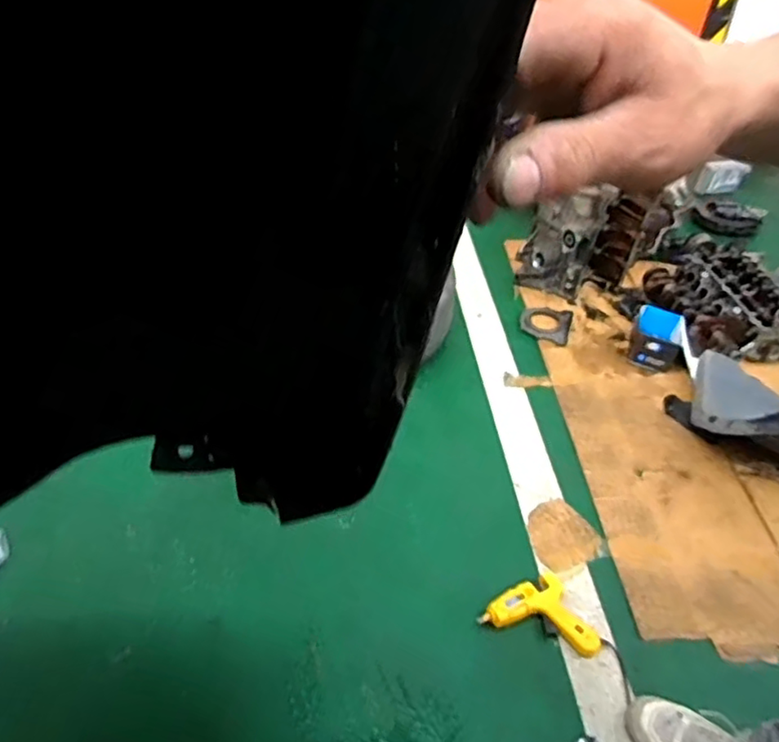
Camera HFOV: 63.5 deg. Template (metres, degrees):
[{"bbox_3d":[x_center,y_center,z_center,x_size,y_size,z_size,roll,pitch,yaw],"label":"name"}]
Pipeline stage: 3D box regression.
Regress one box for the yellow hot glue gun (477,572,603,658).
[{"bbox_3d":[0.287,0.467,1.163,0.183,0.035,0.163,-21,47,-24],"label":"yellow hot glue gun"}]

